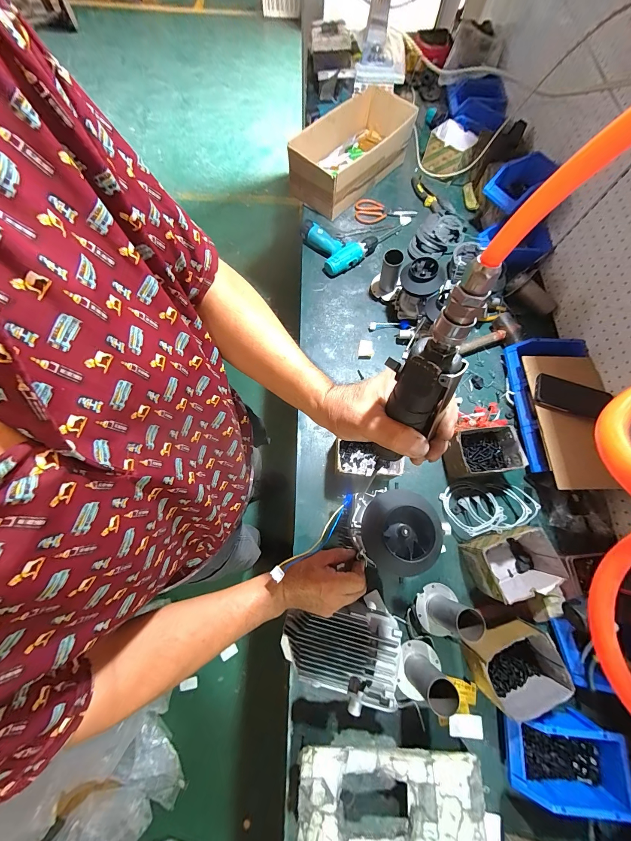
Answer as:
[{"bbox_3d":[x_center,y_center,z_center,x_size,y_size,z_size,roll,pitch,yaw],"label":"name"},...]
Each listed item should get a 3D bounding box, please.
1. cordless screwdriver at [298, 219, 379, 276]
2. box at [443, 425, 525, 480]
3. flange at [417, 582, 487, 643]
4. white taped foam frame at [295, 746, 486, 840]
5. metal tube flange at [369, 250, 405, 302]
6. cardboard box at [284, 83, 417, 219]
[{"bbox_3d":[0.076,-0.556,0.927,0.188,0.062,0.184,-28,76,-10],"label":"cordless screwdriver"},{"bbox_3d":[0.386,0.077,0.708,0.153,0.089,0.101,-6,73,-4],"label":"box"},{"bbox_3d":[0.257,0.379,0.572,0.084,0.108,0.093,32,74,7],"label":"flange"},{"bbox_3d":[0.126,0.654,0.514,0.307,0.063,0.146,4,72,-1],"label":"white taped foam frame"},{"bbox_3d":[0.206,-0.406,0.838,0.080,0.133,0.084,10,72,1],"label":"metal tube flange"},{"bbox_3d":[0.109,-0.870,0.971,0.219,0.163,0.448,39,75,10],"label":"cardboard box"}]

